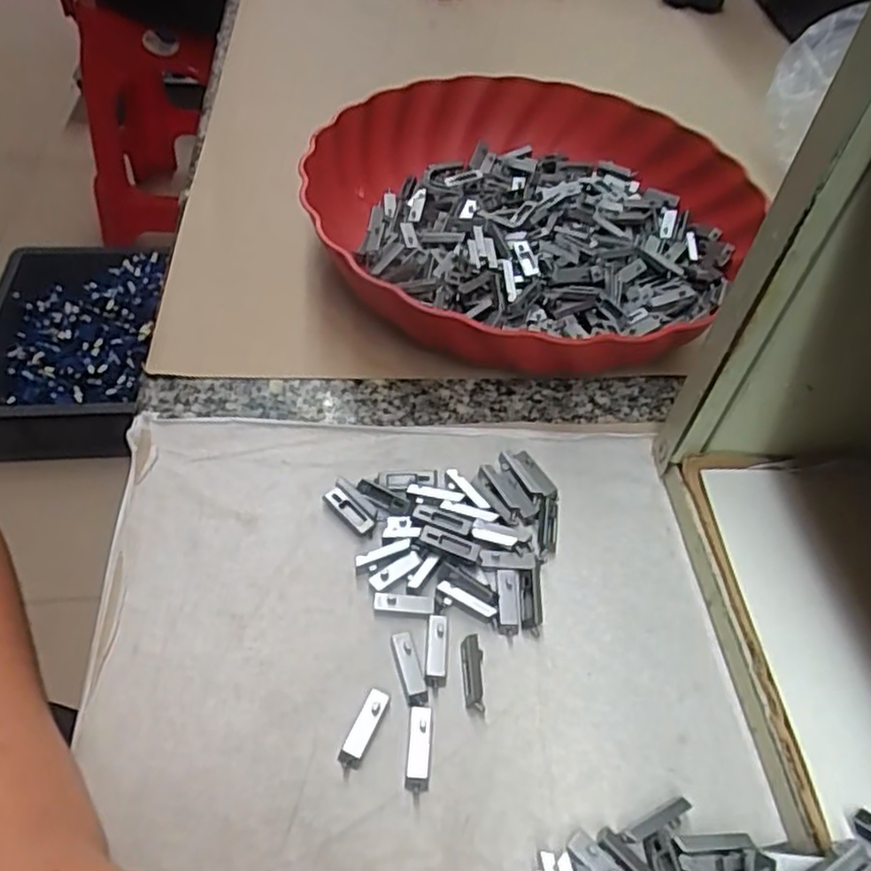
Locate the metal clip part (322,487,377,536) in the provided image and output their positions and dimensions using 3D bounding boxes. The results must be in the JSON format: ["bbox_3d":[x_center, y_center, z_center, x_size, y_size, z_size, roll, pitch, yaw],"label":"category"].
[{"bbox_3d":[-0.035,0.031,0.290,0.024,0.005,0.008,36,56,23],"label":"metal clip part"}]

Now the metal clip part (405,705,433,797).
[{"bbox_3d":[-0.005,0.104,0.235,0.008,0.004,0.026,4,50,-2],"label":"metal clip part"}]

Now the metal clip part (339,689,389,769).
[{"bbox_3d":[-0.024,0.098,0.237,0.007,0.004,0.025,21,52,13],"label":"metal clip part"}]

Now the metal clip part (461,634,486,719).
[{"bbox_3d":[0.014,0.085,0.251,0.007,0.006,0.027,0,50,-5],"label":"metal clip part"}]

